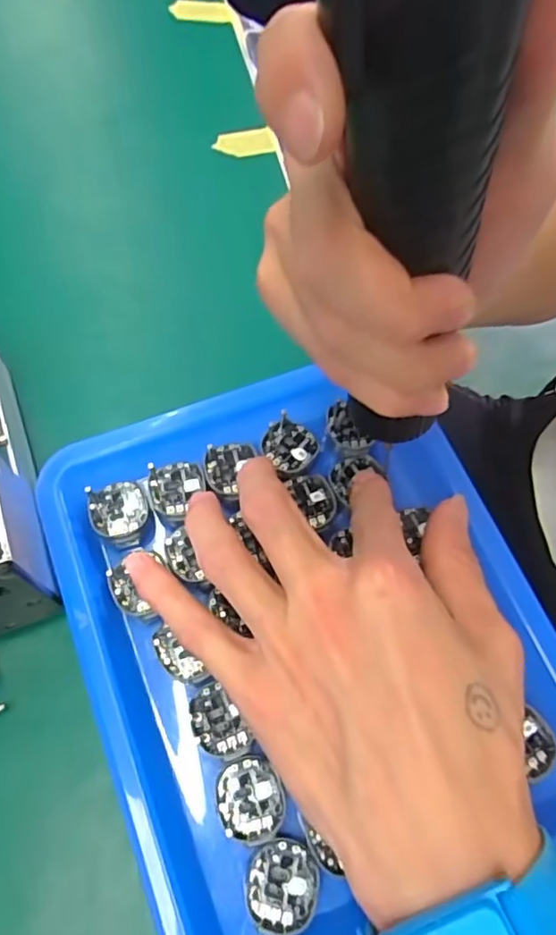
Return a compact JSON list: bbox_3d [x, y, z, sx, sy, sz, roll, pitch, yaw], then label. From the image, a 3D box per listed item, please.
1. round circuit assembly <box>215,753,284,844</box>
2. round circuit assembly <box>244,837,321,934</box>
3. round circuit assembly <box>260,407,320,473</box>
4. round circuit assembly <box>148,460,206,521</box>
[{"bbox_3d":[-0.011,0.121,0.220,0.023,0.004,0.027,-25,70,-13],"label":"round circuit assembly"},{"bbox_3d":[0.002,0.147,0.215,0.025,0.011,0.028,14,66,3],"label":"round circuit assembly"},{"bbox_3d":[0.006,-0.011,0.276,0.024,0.006,0.023,1,66,-3],"label":"round circuit assembly"},{"bbox_3d":[-0.045,0.009,0.267,0.023,0.004,0.026,-5,67,-5],"label":"round circuit assembly"}]

